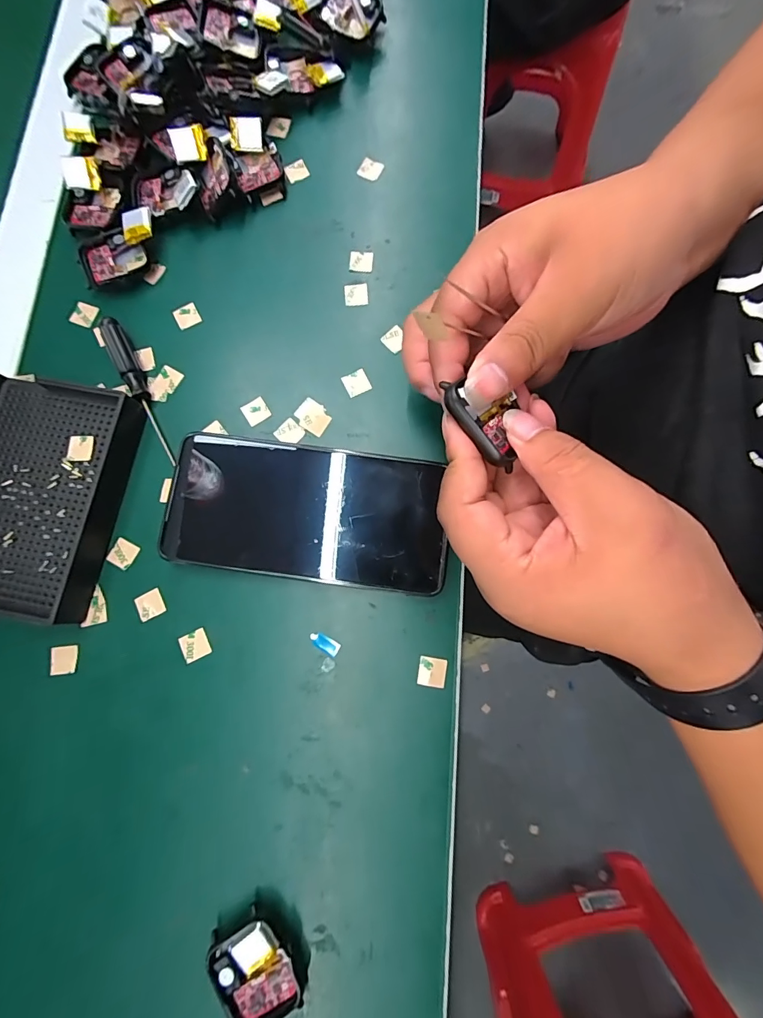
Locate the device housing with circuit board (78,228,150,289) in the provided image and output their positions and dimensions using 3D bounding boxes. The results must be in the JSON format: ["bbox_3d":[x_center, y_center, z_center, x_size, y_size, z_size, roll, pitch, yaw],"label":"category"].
[{"bbox_3d":[-0.180,-0.168,0.277,0.041,0.009,0.036,-18,80,-2],"label":"device housing with circuit board"}]

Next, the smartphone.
[{"bbox_3d":[-0.044,0.001,0.243,0.159,0.015,0.080,6,80,2],"label":"smartphone"}]

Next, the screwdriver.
[{"bbox_3d":[-0.153,-0.075,0.258,0.010,0.015,0.100,-26,81,-4],"label":"screwdriver"}]

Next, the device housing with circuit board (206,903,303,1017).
[{"bbox_3d":[-0.062,0.226,0.202,0.039,0.013,0.045,-31,81,-5],"label":"device housing with circuit board"}]

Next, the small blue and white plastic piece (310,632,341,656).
[{"bbox_3d":[-0.033,0.077,0.234,0.018,0.004,0.008,29,82,6],"label":"small blue and white plastic piece"}]

